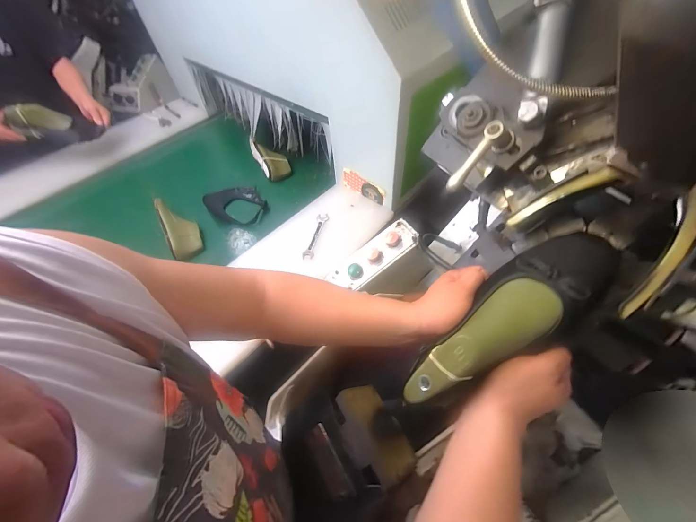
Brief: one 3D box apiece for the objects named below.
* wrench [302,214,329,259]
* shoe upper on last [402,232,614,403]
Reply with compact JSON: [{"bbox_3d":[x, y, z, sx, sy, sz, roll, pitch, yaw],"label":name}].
[{"bbox_3d":[-0.094,-0.075,0.877,0.037,0.008,0.177,7,51,8],"label":"wrench"},{"bbox_3d":[0.167,0.067,0.328,0.249,0.085,0.092,-39,56,0],"label":"shoe upper on last"}]

